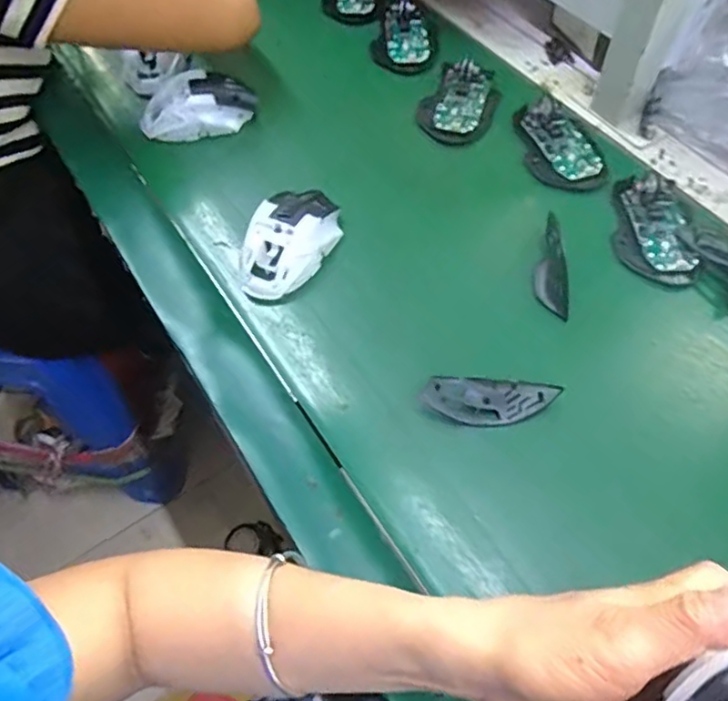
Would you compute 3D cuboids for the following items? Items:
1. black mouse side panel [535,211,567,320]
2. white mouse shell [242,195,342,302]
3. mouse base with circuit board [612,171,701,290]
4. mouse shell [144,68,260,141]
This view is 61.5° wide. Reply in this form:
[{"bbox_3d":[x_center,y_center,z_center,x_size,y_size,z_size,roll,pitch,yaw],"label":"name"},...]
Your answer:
[{"bbox_3d":[0.155,-0.070,0.508,0.021,0.023,0.091,2,72,4],"label":"black mouse side panel"},{"bbox_3d":[-0.064,-0.094,0.524,0.061,0.038,0.107,23,63,16],"label":"white mouse shell"},{"bbox_3d":[0.248,-0.106,0.529,0.060,0.017,0.110,-1,59,2],"label":"mouse base with circuit board"},{"bbox_3d":[-0.169,-0.245,0.622,0.116,0.047,0.057,-25,61,-12],"label":"mouse shell"}]

